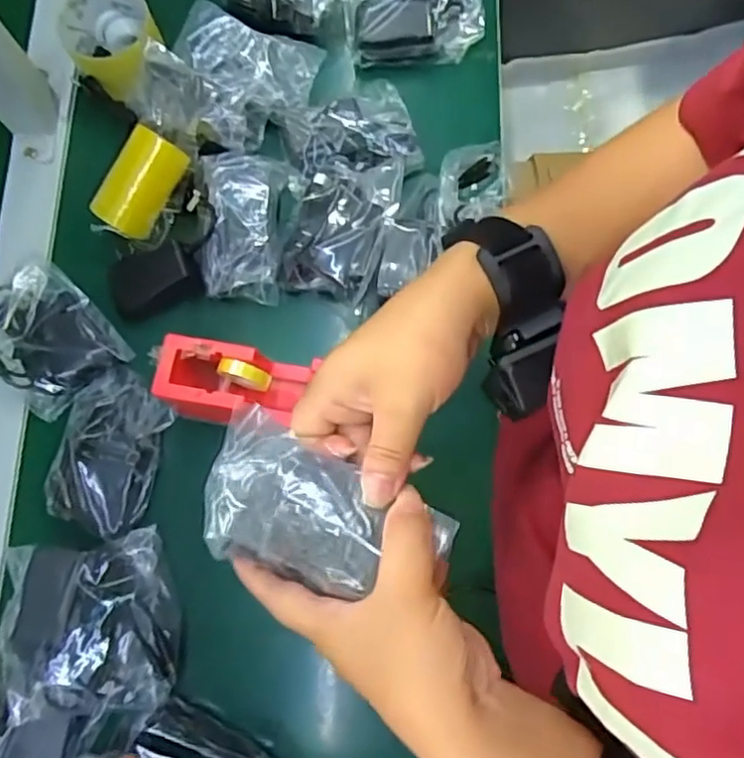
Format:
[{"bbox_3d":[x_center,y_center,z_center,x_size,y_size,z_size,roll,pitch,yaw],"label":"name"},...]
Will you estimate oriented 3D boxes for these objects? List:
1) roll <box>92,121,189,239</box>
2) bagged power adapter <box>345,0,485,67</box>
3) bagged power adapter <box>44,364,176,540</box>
[{"bbox_3d":[-0.190,-0.165,0.542,0.050,0.037,0.093,24,79,6],"label":"roll"},{"bbox_3d":[0.039,-0.339,0.604,0.124,0.041,0.070,-7,78,0],"label":"bagged power adapter"},{"bbox_3d":[-0.207,0.052,0.499,0.076,0.036,0.124,16,79,5],"label":"bagged power adapter"}]

